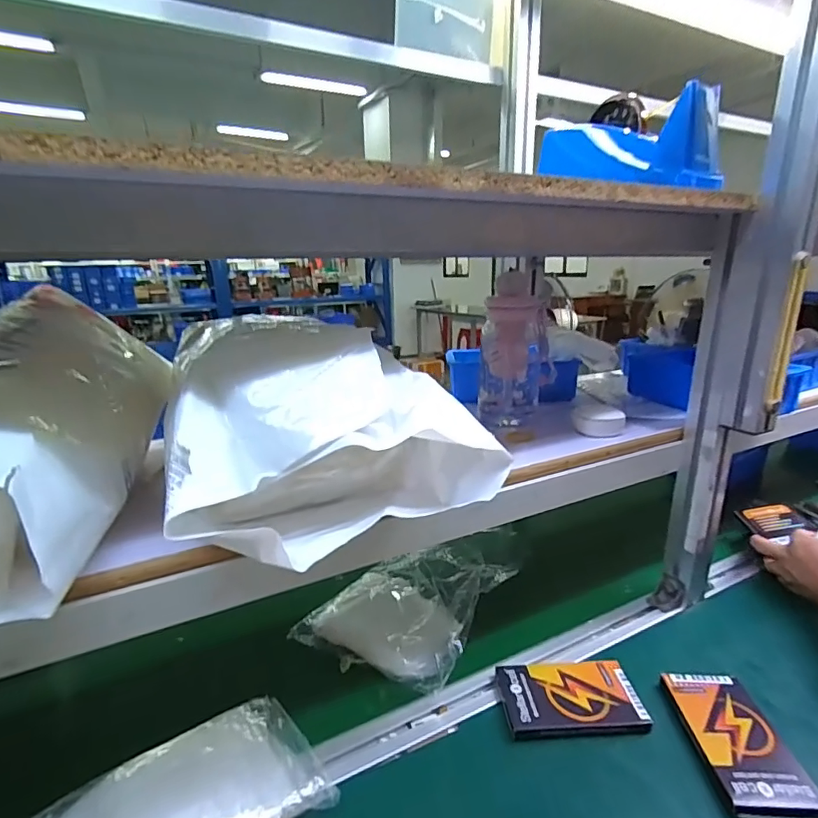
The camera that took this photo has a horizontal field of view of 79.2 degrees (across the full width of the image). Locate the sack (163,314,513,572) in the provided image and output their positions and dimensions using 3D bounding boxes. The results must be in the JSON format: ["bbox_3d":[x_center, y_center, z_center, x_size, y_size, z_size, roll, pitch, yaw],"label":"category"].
[{"bbox_3d":[-0.058,0.022,0.385,0.234,0.125,0.167,-9,18,-25],"label":"sack"}]

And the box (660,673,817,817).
[{"bbox_3d":[0.304,0.304,0.457,0.085,0.010,0.140,0,16,4],"label":"box"}]

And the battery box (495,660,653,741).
[{"bbox_3d":[0.163,0.291,0.502,0.135,0.009,0.080,-3,16,-3],"label":"battery box"}]

